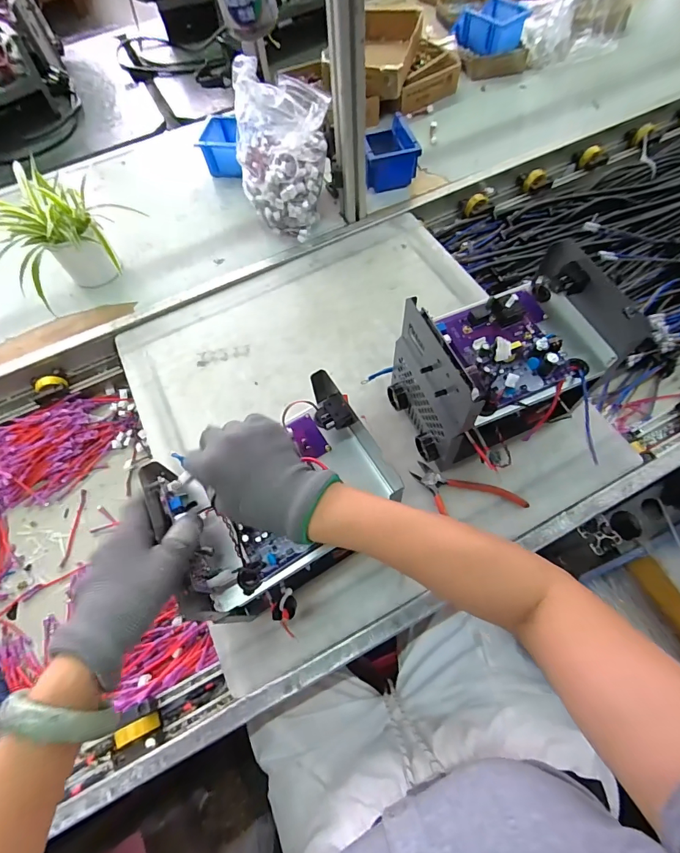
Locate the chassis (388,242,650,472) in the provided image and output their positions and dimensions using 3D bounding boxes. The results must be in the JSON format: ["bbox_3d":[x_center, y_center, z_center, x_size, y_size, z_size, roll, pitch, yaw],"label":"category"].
[{"bbox_3d":[0.190,-0.072,0.512,0.218,0.194,0.156,-20,64,-6],"label":"chassis"}]

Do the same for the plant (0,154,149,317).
[{"bbox_3d":[-0.493,-0.318,0.709,0.169,0.148,0.205,8,65,7],"label":"plant"}]

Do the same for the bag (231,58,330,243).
[{"bbox_3d":[-0.109,-0.463,0.724,0.160,0.209,0.140,17,66,12],"label":"bag"}]

